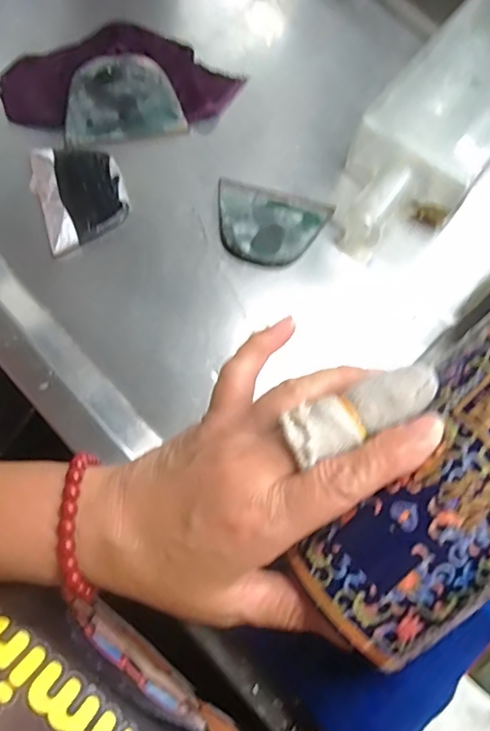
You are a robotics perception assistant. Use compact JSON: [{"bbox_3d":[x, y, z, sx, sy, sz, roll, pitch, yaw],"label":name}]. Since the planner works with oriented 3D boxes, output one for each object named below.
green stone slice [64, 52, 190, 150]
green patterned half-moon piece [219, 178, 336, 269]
[{"bbox_3d":[-0.091,-0.195,0.397,0.086,0.009,0.058,-11,110,-6],"label":"green stone slice"},{"bbox_3d":[0.016,-0.099,0.382,0.079,0.008,0.062,15,64,4],"label":"green patterned half-moon piece"}]

